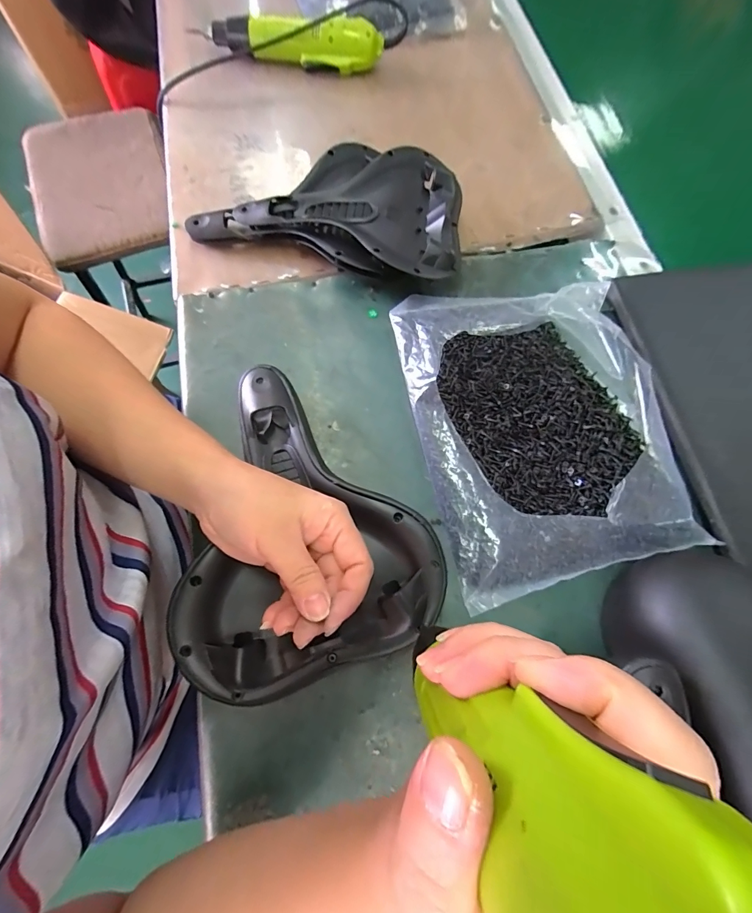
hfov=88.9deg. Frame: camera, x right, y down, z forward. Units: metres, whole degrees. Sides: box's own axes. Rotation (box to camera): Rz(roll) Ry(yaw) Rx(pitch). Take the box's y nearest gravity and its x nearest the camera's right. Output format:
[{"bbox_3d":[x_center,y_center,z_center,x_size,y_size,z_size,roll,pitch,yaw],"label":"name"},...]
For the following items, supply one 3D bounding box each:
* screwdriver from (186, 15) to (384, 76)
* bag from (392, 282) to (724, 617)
[{"bbox_3d":[-0.121,-0.567,0.520,0.259,0.045,0.056,14,73,3],"label":"screwdriver"},{"bbox_3d":[0.153,-0.043,0.356,0.231,0.037,0.300,-15,72,-5],"label":"bag"}]

